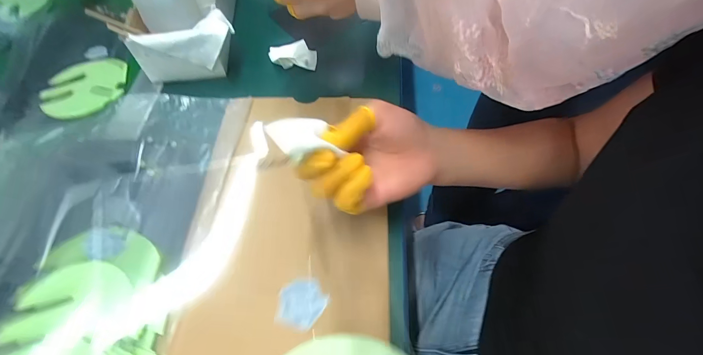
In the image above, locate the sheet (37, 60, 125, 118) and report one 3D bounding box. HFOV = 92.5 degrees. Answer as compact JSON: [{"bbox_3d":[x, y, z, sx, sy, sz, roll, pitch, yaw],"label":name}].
[{"bbox_3d":[-0.339,-0.115,0.426,0.097,0.005,0.097,-14,60,-5],"label":"sheet"}]

